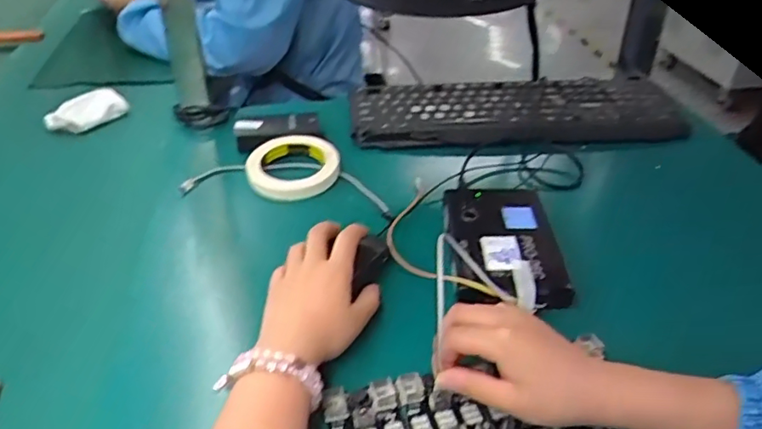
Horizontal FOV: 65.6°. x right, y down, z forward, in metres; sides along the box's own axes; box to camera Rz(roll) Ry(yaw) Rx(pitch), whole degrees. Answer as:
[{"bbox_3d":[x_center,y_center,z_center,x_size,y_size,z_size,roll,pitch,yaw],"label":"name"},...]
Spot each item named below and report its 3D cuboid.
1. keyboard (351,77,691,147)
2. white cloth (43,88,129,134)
[{"bbox_3d":[0.183,-0.137,0.787,0.431,0.033,0.151,-4,37,-6],"label":"keyboard"},{"bbox_3d":[-0.416,-0.139,0.840,0.109,0.038,0.050,-23,42,-28],"label":"white cloth"}]

